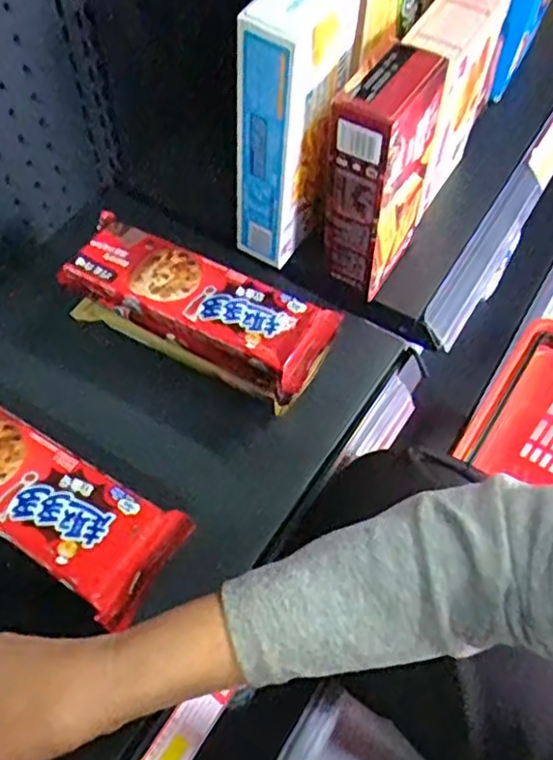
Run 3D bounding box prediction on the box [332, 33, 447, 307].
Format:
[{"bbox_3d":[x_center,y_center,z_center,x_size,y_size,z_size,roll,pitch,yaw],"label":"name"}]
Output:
[{"bbox_3d":[0.085,-0.165,0.568,0.057,0.184,0.091,29,62,17],"label":"box"}]

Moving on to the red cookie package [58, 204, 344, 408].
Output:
[{"bbox_3d":[-0.063,-0.060,0.558,0.216,0.043,0.076,24,61,14],"label":"red cookie package"}]

